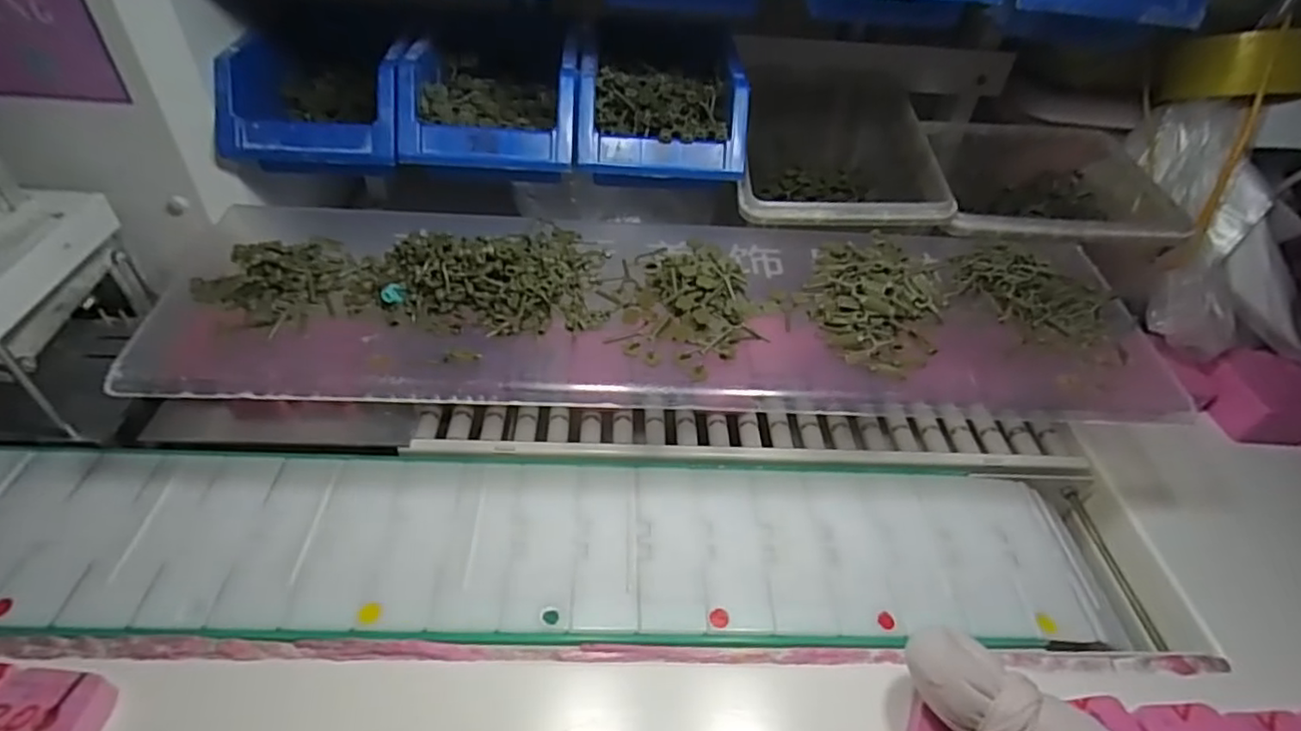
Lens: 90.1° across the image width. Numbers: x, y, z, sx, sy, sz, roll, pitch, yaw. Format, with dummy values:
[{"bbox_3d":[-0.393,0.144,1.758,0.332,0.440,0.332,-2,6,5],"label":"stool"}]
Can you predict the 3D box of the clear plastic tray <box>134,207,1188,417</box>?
[{"bbox_3d":[0.020,-0.043,0.415,0.615,0.046,0.184,3,44,-4],"label":"clear plastic tray"}]

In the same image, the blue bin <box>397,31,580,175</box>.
[{"bbox_3d":[-0.119,-0.215,0.504,0.124,0.066,0.168,0,44,-6],"label":"blue bin"}]

